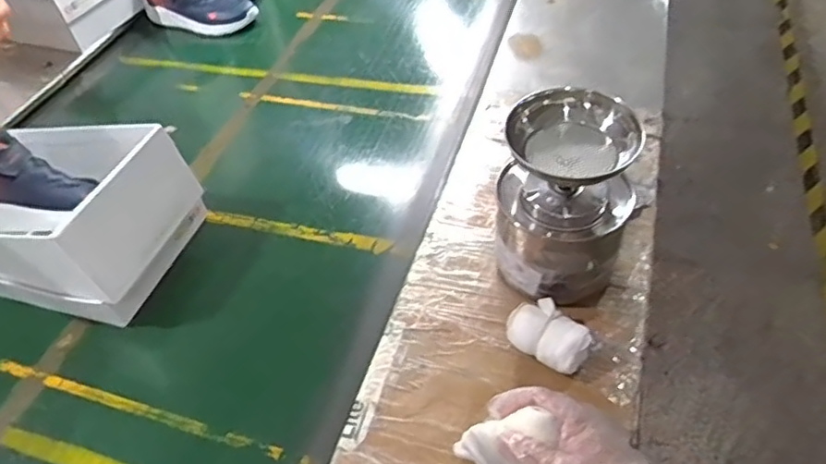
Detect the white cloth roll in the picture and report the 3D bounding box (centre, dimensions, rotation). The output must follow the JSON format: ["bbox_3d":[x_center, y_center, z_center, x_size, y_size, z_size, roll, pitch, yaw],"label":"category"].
[{"bbox_3d":[0.136,0.106,0.622,0.053,0.038,0.082,-34,49,-22],"label":"white cloth roll"}]

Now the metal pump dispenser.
[{"bbox_3d":[0.153,-0.029,0.639,0.124,0.217,0.123,7,47,18],"label":"metal pump dispenser"}]

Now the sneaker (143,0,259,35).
[{"bbox_3d":[-0.443,-0.474,1.269,0.255,0.119,0.079,11,48,21],"label":"sneaker"}]

